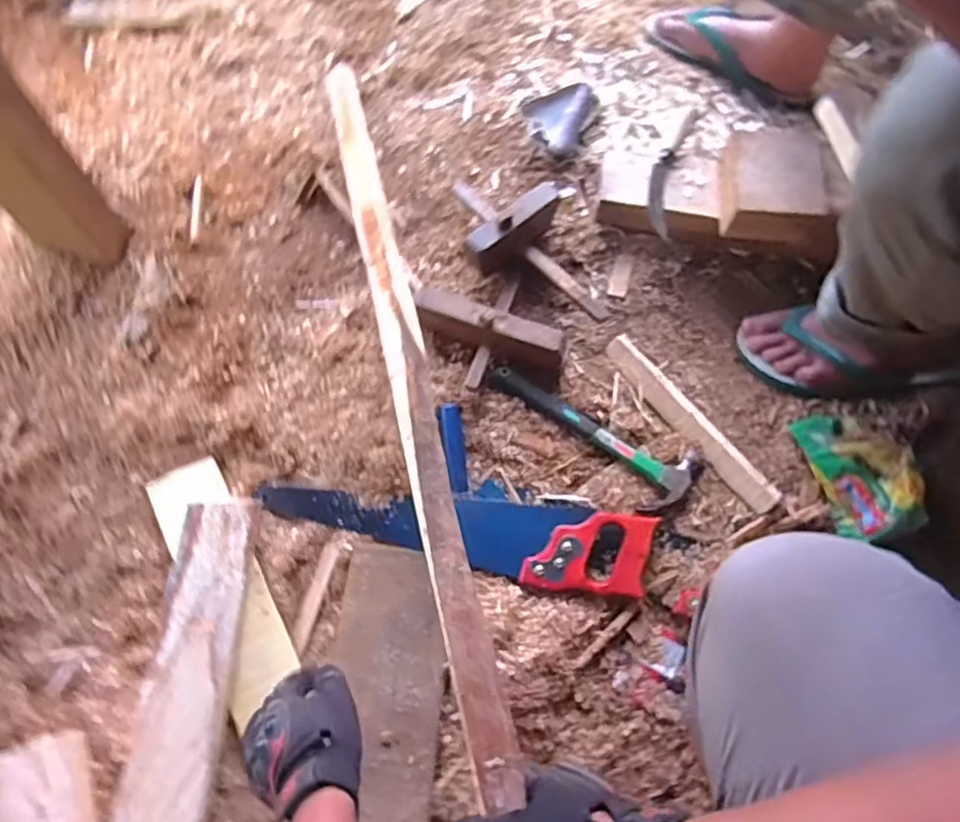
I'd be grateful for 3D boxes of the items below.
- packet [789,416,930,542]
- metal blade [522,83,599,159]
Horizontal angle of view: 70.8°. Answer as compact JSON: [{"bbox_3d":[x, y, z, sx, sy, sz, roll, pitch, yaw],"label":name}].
[{"bbox_3d":[0.435,0.067,0.761,0.093,0.070,0.157,-11,71,-5],"label":"packet"},{"bbox_3d":[0.106,-0.410,0.937,0.096,0.034,0.108,18,71,5],"label":"metal blade"}]

